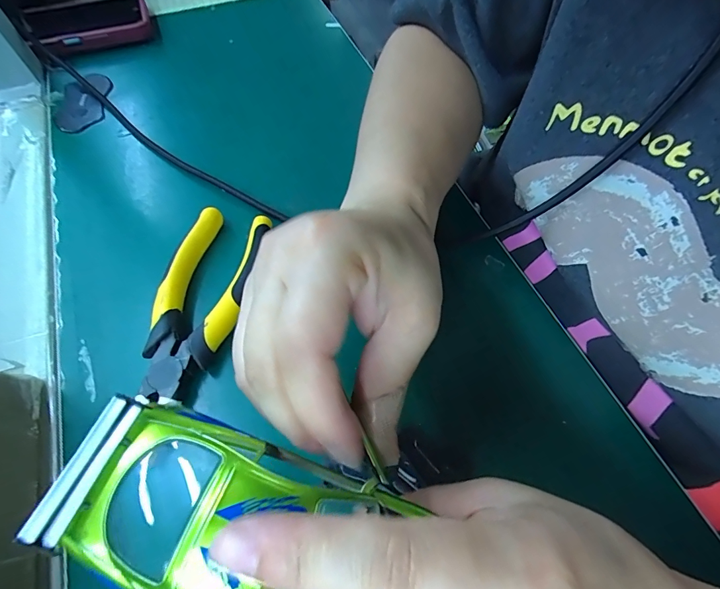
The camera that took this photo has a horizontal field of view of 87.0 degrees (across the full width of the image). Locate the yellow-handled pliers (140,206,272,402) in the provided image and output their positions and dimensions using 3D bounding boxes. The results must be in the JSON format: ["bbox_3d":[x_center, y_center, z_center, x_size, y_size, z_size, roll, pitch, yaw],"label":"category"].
[{"bbox_3d":[-0.099,0.000,0.239,0.049,0.016,0.130,8,60,7],"label":"yellow-handled pliers"}]

